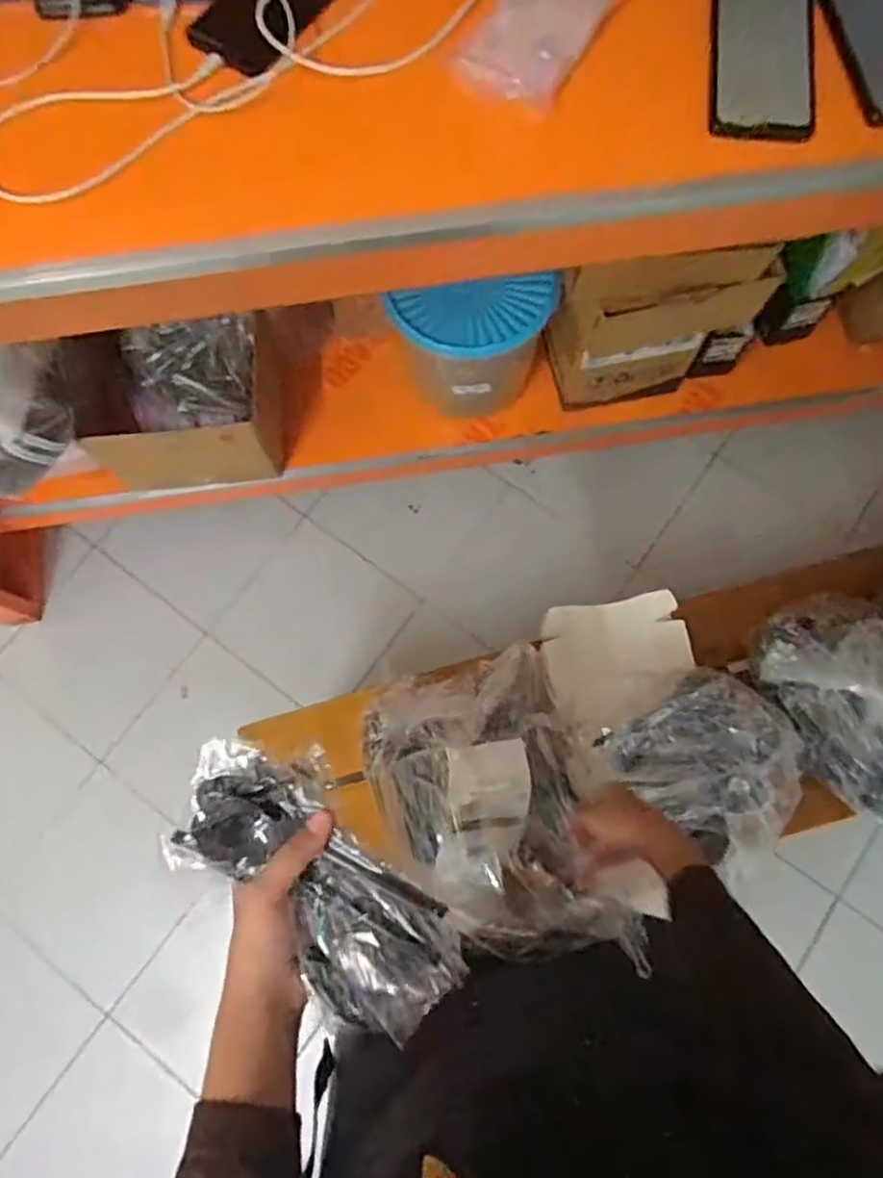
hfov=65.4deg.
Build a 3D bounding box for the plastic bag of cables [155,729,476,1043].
[{"bbox_3d":[-0.066,0.168,0.397,0.194,0.044,0.084,45,79,2],"label":"plastic bag of cables"}]

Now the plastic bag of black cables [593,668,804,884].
[{"bbox_3d":[0.294,0.182,0.743,0.170,0.101,0.184,-41,79,-10],"label":"plastic bag of black cables"}]

